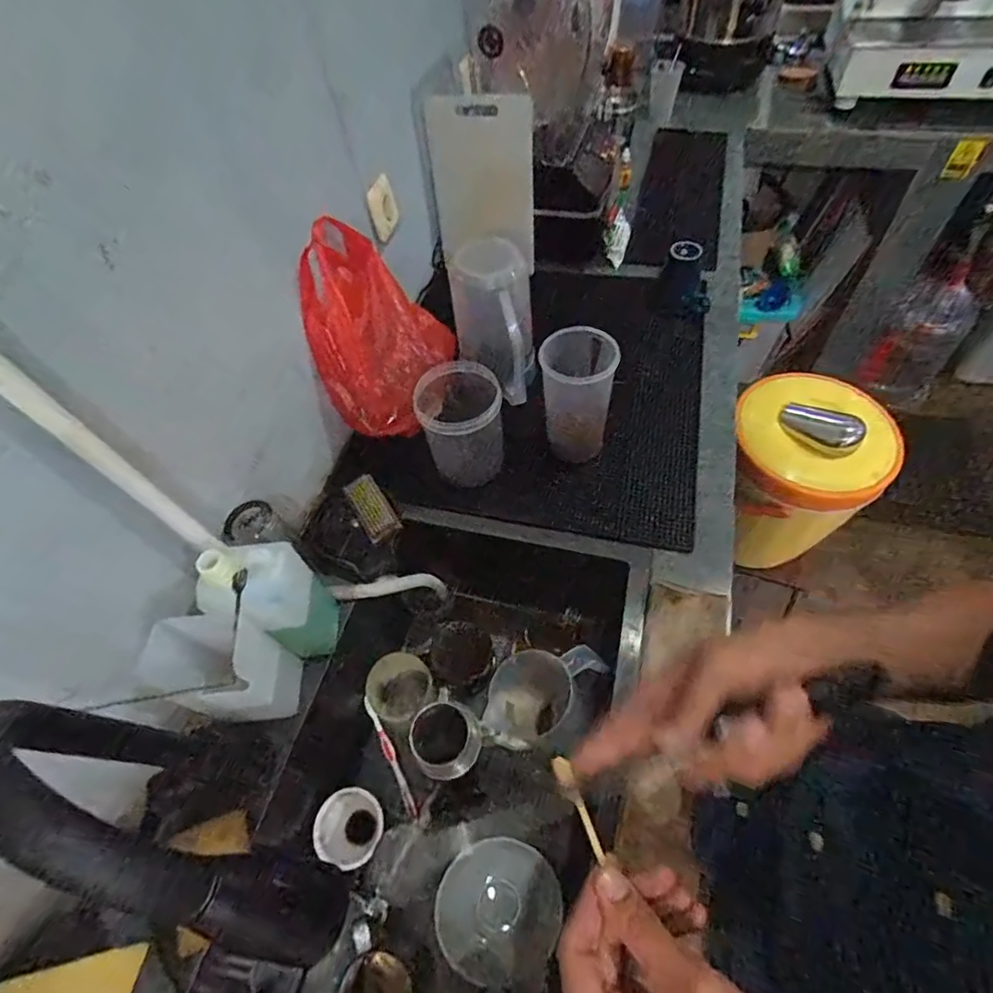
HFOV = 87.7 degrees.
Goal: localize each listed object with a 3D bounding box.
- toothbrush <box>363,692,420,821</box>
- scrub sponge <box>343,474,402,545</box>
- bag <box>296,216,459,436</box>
[{"bbox_3d":[-0.148,0.363,0.723,0.014,0.026,0.171,-26,77,-12],"label":"toothbrush"},{"bbox_3d":[-0.173,0.012,0.715,0.045,0.023,0.102,-29,59,-14],"label":"scrub sponge"},{"bbox_3d":[-0.173,-0.249,0.743,0.153,0.221,0.228,4,57,8],"label":"bag"}]

